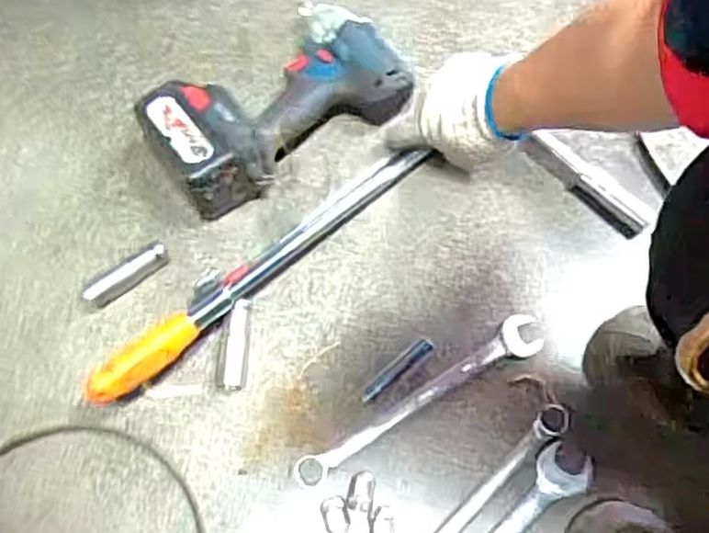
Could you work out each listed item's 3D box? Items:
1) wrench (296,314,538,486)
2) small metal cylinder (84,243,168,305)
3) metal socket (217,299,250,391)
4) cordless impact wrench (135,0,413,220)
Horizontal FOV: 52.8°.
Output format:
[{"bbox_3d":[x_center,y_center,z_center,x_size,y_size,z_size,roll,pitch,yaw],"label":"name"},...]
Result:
[{"bbox_3d":[0.058,0.115,0.618,0.246,0.009,0.034,-31,72,-10],"label":"wrench"},{"bbox_3d":[-0.209,0.008,0.656,0.083,0.025,0.022,-36,73,-12],"label":"small metal cylinder"},{"bbox_3d":[-0.107,0.068,0.633,0.028,0.018,0.080,1,69,1],"label":"metal socket"},{"bbox_3d":[-0.076,-0.160,0.687,0.247,0.078,0.133,-33,72,-11],"label":"cordless impact wrench"}]

